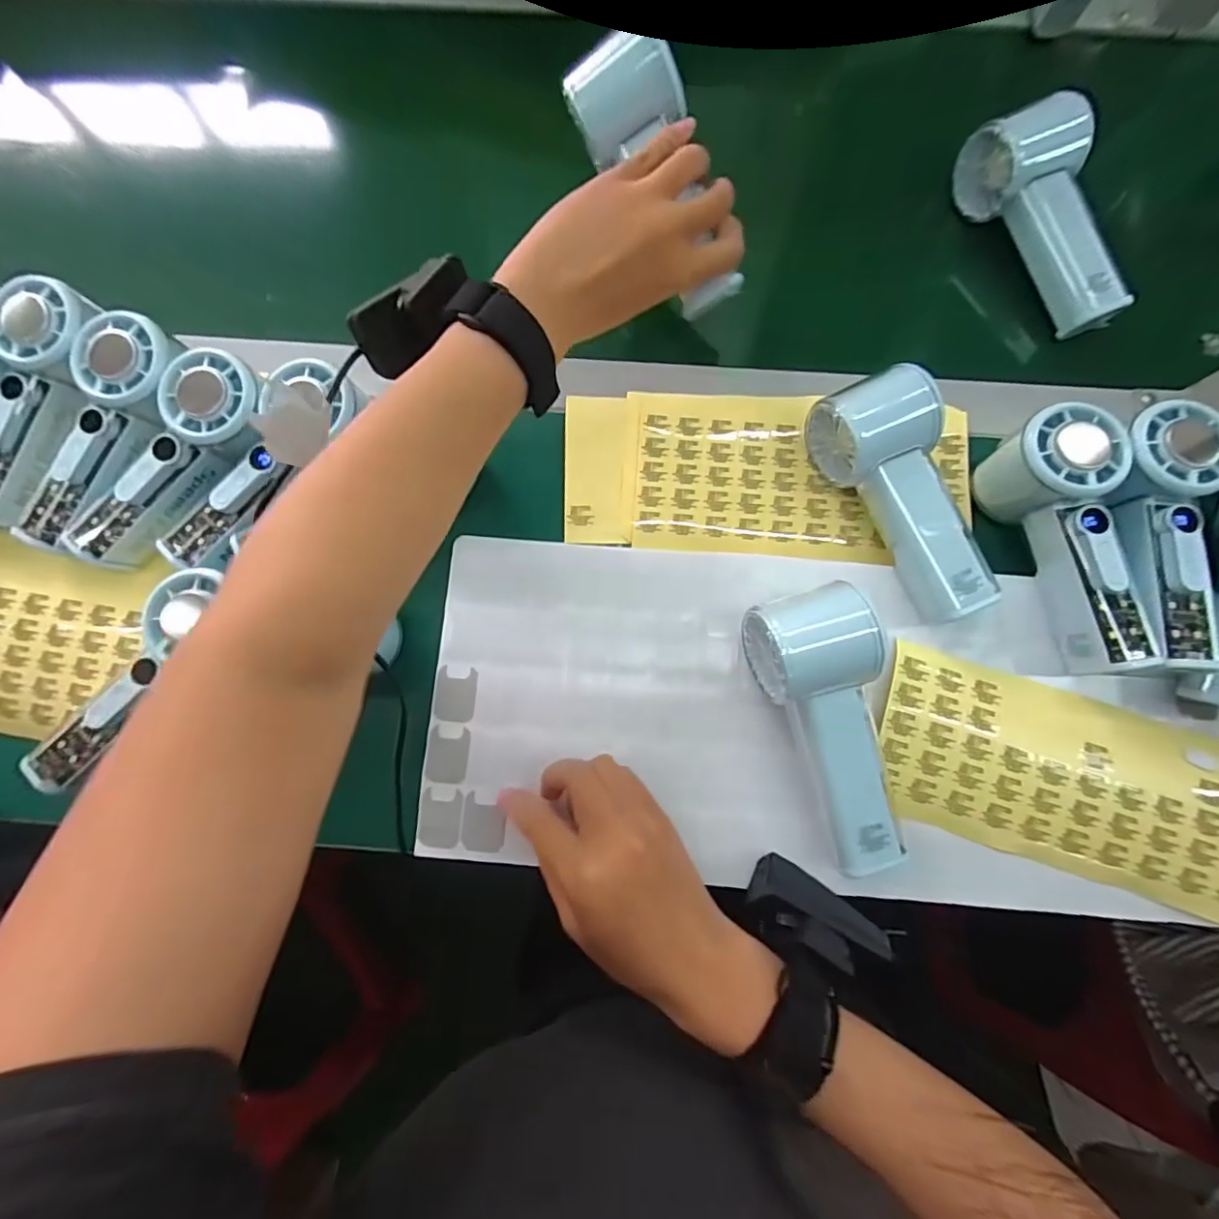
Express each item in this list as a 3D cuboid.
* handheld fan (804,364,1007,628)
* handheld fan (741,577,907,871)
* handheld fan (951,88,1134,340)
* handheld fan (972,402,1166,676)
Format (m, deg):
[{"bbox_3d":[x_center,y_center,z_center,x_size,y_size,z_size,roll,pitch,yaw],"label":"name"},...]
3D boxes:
[{"bbox_3d":[0.178,-0.066,0.328,0.057,0.054,0.149,-20,80,-2],"label":"handheld fan"},{"bbox_3d":[0.124,0.065,0.294,0.058,0.055,0.149,-17,80,-2],"label":"handheld fan"},{"bbox_3d":[0.297,-0.264,0.361,0.056,0.048,0.146,-16,80,-2],"label":"handheld fan"},{"bbox_3d":[0.280,-0.042,0.319,0.055,0.051,0.150,-18,80,-2],"label":"handheld fan"}]

